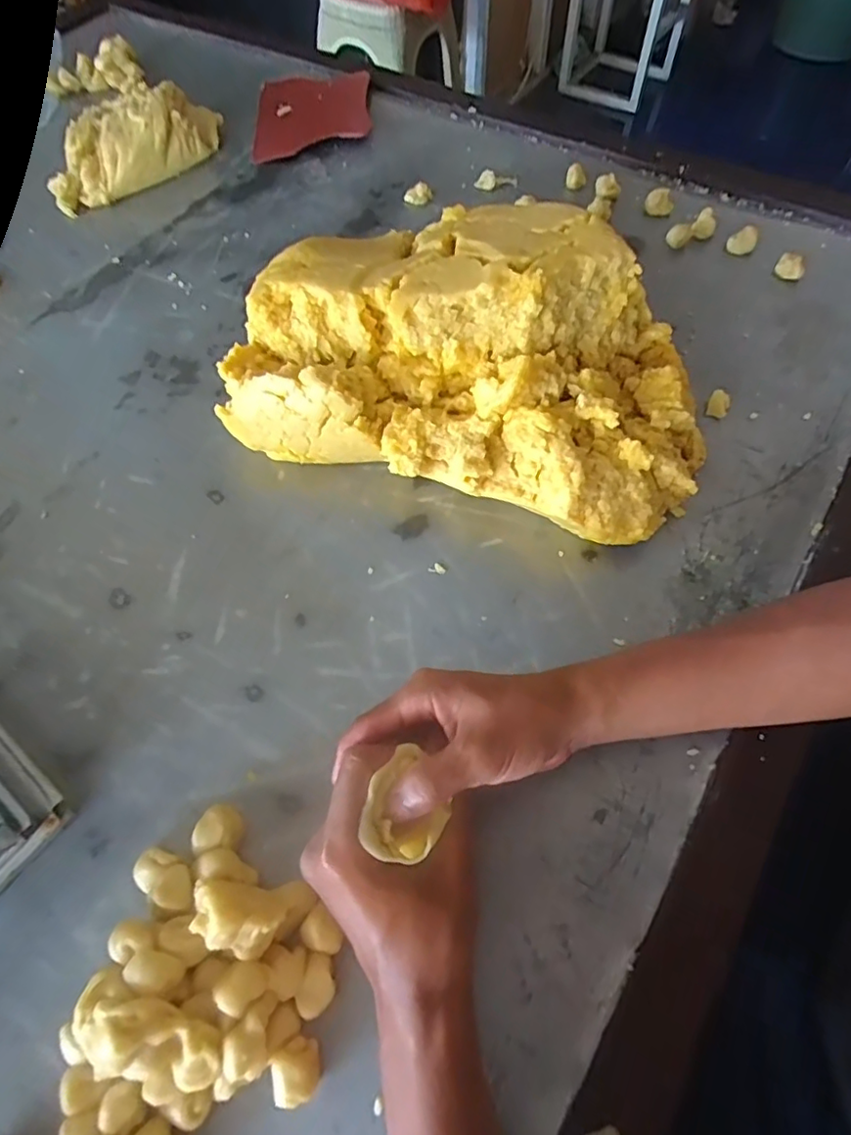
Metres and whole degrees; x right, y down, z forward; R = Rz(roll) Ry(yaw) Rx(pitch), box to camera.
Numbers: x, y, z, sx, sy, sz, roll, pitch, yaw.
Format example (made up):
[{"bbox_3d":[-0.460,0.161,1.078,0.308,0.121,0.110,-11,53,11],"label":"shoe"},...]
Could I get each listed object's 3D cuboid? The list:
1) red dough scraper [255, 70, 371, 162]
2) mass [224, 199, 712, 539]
[{"bbox_3d":[-0.134,-0.545,0.694,0.135,0.018,0.175,-4,62,0],"label":"red dough scraper"},{"bbox_3d":[0.035,-0.156,0.424,0.339,0.113,0.206,18,64,12],"label":"mass"}]

